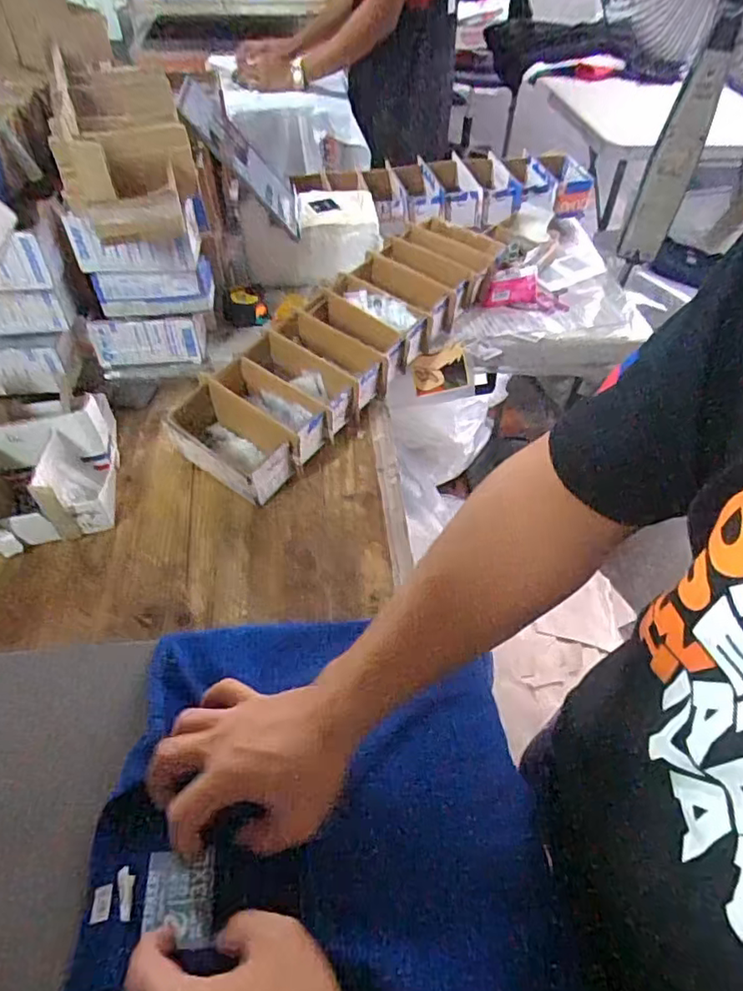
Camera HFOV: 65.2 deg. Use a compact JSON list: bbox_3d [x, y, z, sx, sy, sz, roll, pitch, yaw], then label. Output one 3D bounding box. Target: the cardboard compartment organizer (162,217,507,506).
[{"bbox_3d":[-0.027,-0.239,0.896,0.185,0.105,0.619,27,54,21],"label":"cardboard compartment organizer"}]

